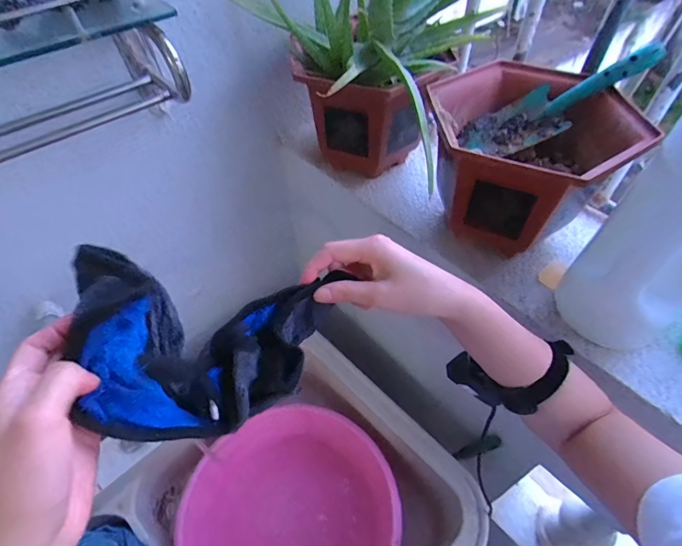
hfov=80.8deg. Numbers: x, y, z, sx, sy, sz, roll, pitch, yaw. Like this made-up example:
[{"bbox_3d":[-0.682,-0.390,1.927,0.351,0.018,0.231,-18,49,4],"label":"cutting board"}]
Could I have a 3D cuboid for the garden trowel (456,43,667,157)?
[{"bbox_3d":[0.274,-0.214,0.518,0.232,0.056,0.068,-22,43,31],"label":"garden trowel"}]

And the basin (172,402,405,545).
[{"bbox_3d":[-0.096,0.483,0.791,0.384,0.185,0.390,0,51,0],"label":"basin"}]

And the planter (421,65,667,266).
[{"bbox_3d":[0.220,-0.142,0.531,0.216,0.163,0.212,0,51,0],"label":"planter"}]

